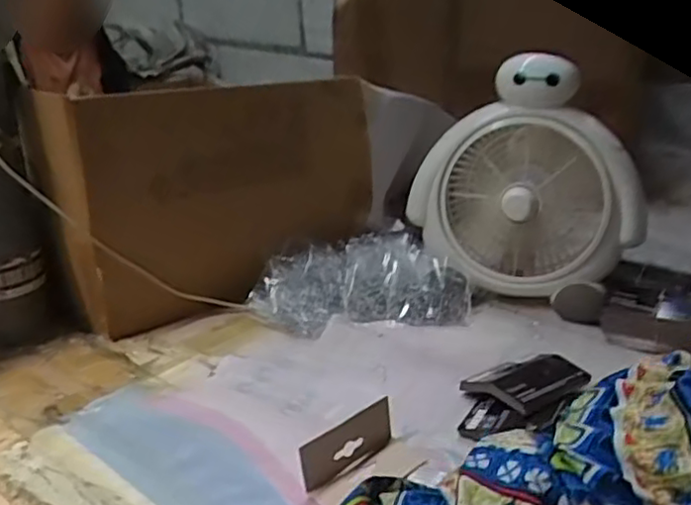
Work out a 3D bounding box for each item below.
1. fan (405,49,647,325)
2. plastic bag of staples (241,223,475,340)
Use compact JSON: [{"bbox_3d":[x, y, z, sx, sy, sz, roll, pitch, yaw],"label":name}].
[{"bbox_3d":[0.218,-0.080,0.805,0.255,0.278,0.148,10,25,18],"label":"fan"},{"bbox_3d":[0.014,0.040,0.793,0.237,0.054,0.165,-10,27,-25],"label":"plastic bag of staples"}]

